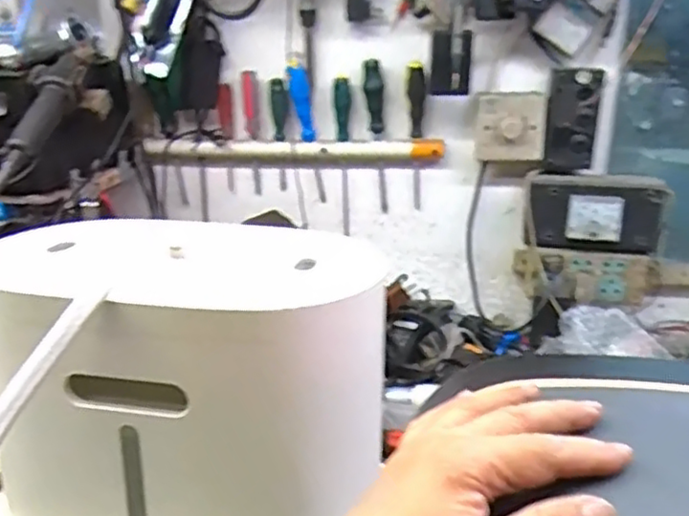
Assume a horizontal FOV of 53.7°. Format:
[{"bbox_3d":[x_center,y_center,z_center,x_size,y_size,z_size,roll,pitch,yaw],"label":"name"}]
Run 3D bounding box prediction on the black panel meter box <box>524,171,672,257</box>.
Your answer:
[{"bbox_3d":[0.339,-0.060,0.920,0.188,0.097,0.047,5,18,14],"label":"black panel meter box"}]

